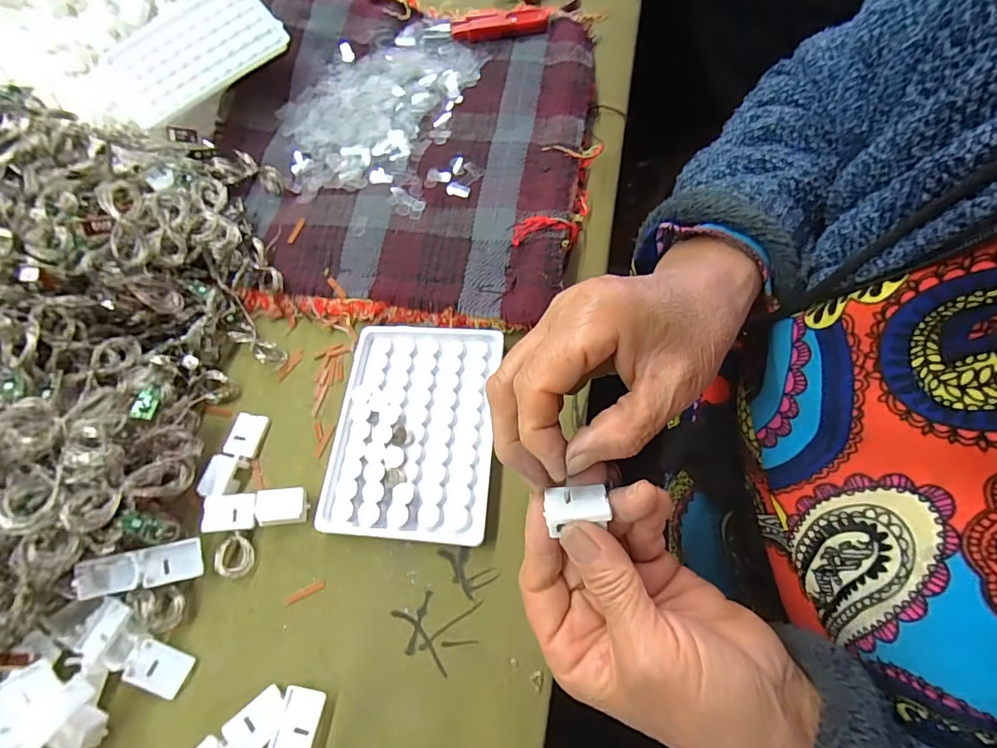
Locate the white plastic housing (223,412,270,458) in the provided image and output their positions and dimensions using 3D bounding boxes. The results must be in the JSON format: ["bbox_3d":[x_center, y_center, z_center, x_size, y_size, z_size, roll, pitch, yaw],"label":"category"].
[{"bbox_3d":[-0.159,0.037,0.307,0.024,0.004,0.027,9,67,7],"label":"white plastic housing"}]

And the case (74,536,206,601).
[{"bbox_3d":[-0.186,0.102,0.257,0.055,0.009,0.020,-9,83,-14],"label":"case"}]

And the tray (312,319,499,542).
[{"bbox_3d":[-0.049,0.030,0.293,0.091,0.011,0.129,4,66,4],"label":"tray"}]

